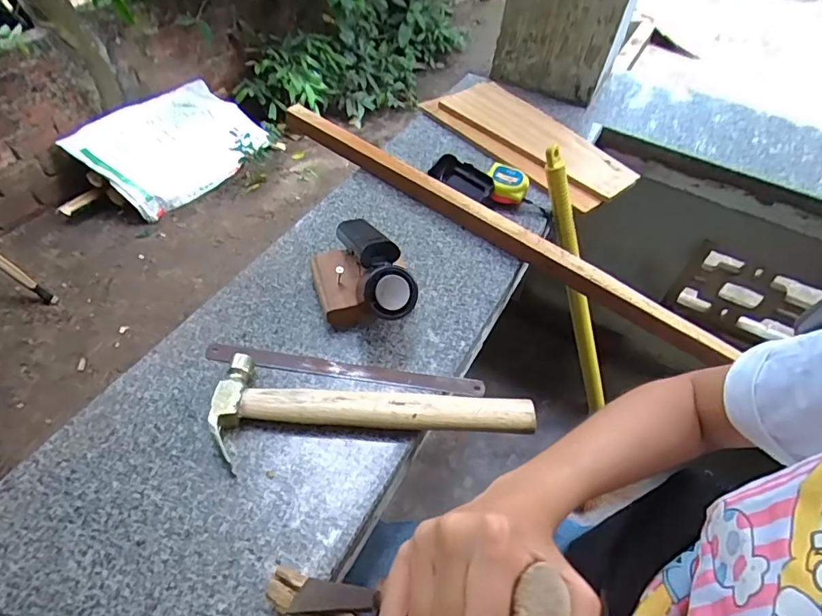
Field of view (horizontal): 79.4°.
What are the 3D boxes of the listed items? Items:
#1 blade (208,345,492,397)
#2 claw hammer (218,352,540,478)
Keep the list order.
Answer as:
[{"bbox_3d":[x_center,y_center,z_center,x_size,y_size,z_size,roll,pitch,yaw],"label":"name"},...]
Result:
[{"bbox_3d":[-0.073,0.069,0.548,0.306,0.004,0.025,7,48,1],"label":"blade"},{"bbox_3d":[-0.036,0.110,0.494,0.311,0.030,0.092,7,49,0],"label":"claw hammer"}]

